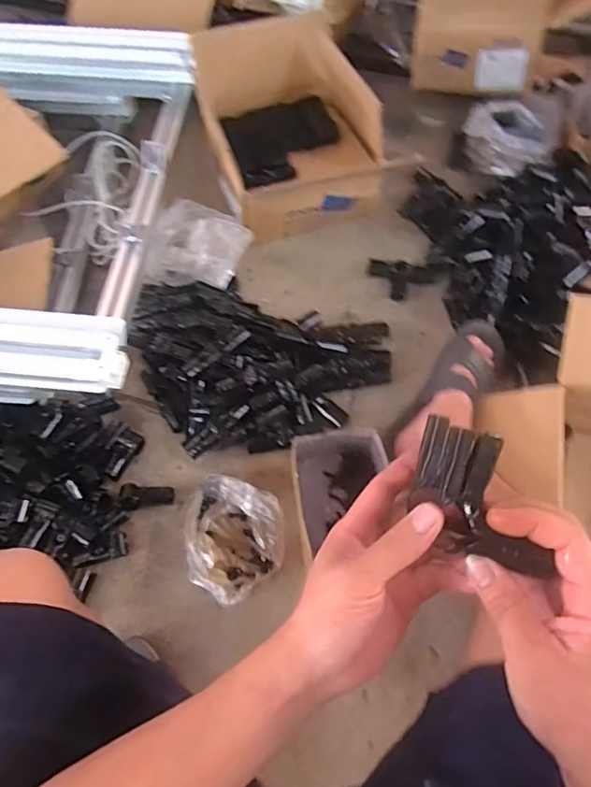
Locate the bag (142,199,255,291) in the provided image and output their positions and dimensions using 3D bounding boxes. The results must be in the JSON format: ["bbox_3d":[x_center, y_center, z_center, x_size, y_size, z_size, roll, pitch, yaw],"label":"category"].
[{"bbox_3d":[-0.173,-0.286,1.058,0.170,0.072,0.202,14,61,7],"label":"bag"}]

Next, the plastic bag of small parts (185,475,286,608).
[{"bbox_3d":[-0.093,0.215,0.817,0.153,0.042,0.171,15,61,8],"label":"plastic bag of small parts"}]

